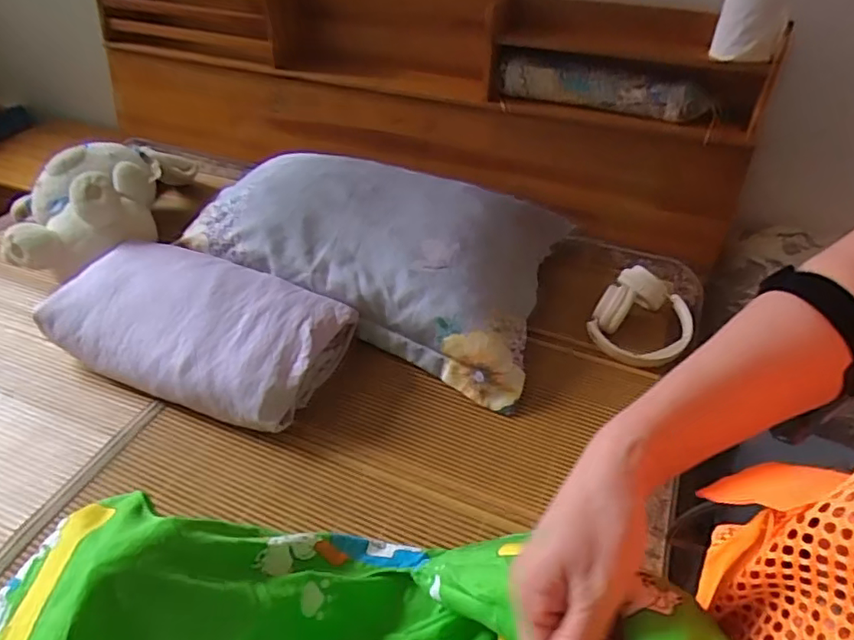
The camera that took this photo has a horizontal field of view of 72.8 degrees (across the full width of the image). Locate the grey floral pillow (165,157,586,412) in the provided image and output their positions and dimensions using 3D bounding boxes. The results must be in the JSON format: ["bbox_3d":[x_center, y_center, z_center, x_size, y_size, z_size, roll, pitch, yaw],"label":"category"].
[{"bbox_3d":[-0.098,-0.156,1.092,0.592,0.178,0.391,18,43,18],"label":"grey floral pillow"}]

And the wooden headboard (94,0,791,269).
[{"bbox_3d":[-0.086,-0.517,1.264,1.472,0.408,0.194,18,43,19],"label":"wooden headboard"}]

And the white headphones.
[{"bbox_3d":[0.376,0.003,1.005,0.154,0.087,0.165,26,46,26],"label":"white headphones"}]

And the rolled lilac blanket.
[{"bbox_3d":[-0.372,0.011,0.945,0.450,0.129,0.246,18,43,18],"label":"rolled lilac blanket"}]

